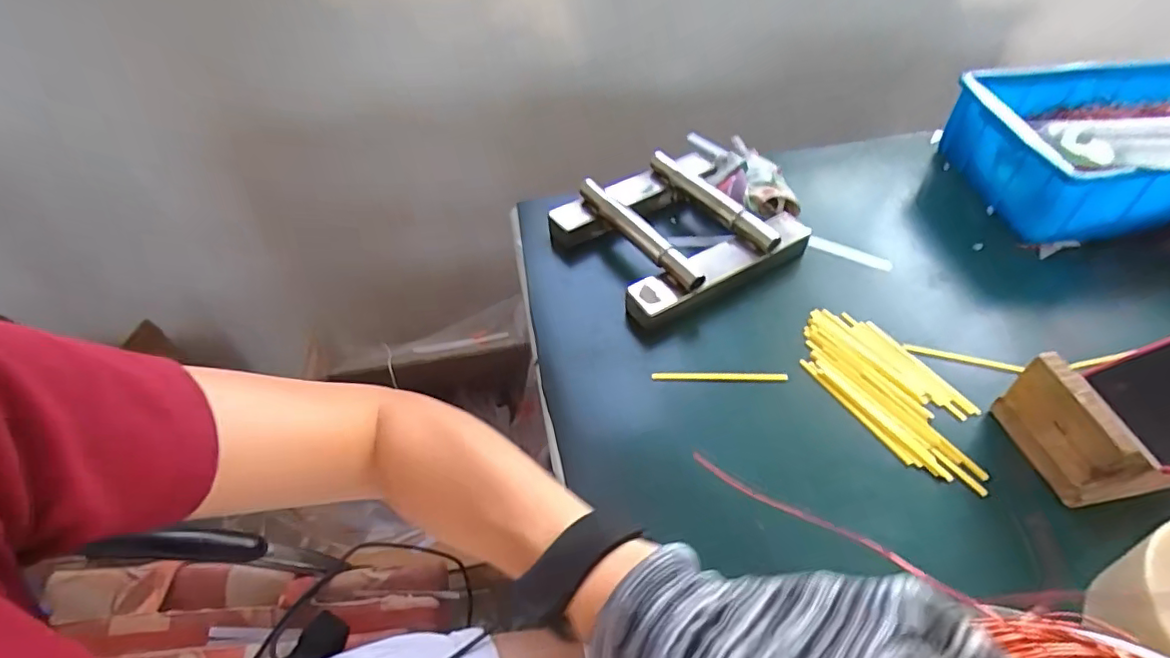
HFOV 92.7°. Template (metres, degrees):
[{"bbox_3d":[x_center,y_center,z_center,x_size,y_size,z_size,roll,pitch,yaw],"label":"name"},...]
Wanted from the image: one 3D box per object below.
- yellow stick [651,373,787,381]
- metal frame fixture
[{"bbox_3d":[0.111,0.040,0.463,0.109,0.006,0.007,1,48,4],"label":"yellow stick"},{"bbox_3d":[0.089,-0.100,0.566,0.198,0.056,0.188,-31,53,-22],"label":"metal frame fixture"}]

